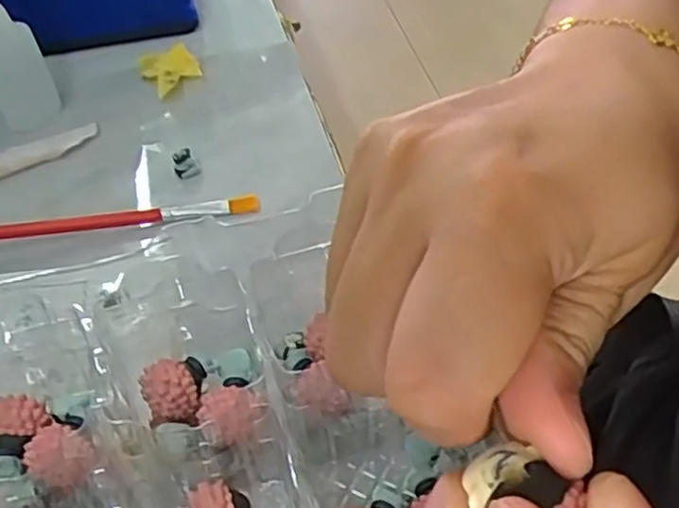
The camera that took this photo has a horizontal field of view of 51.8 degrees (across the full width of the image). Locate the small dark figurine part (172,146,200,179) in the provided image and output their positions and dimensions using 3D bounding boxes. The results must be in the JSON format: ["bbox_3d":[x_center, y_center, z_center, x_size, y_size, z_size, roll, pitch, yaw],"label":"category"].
[{"bbox_3d":[-0.077,-0.045,0.348,0.011,0.011,0.011,-3,46,3],"label":"small dark figurine part"}]

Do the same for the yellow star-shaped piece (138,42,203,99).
[{"bbox_3d":[-0.100,-0.110,0.416,0.031,0.010,0.045,-21,48,-15],"label":"yellow star-shaped piece"}]

